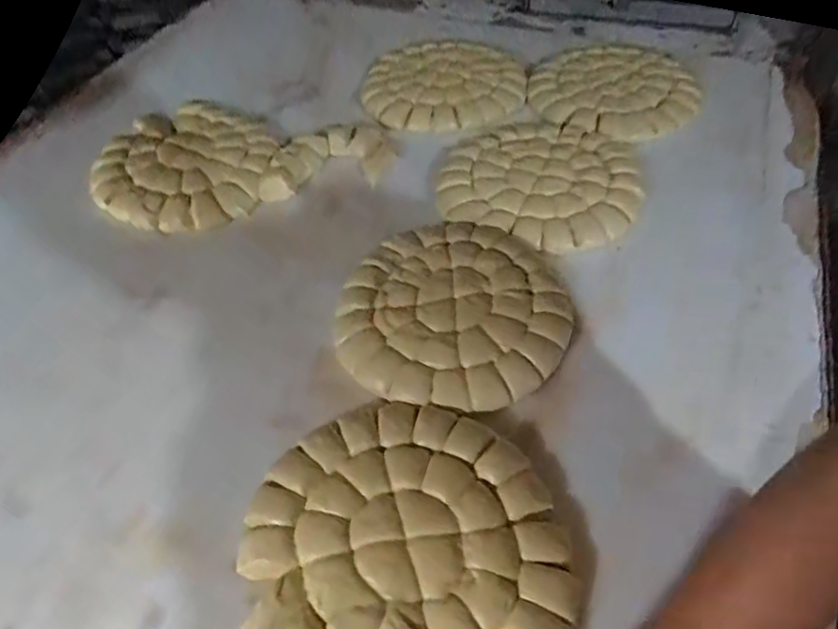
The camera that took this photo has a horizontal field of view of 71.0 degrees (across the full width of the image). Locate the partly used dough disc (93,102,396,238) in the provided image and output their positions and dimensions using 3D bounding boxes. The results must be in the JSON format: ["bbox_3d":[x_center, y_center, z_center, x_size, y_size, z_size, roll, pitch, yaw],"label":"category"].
[{"bbox_3d":[-0.267,-0.254,0.883,0.413,0.031,0.305,-16,50,-12],"label":"partly used dough disc"}]

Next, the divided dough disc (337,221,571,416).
[{"bbox_3d":[0.043,-0.014,0.673,0.250,0.018,0.257,-1,49,1],"label":"divided dough disc"}]

